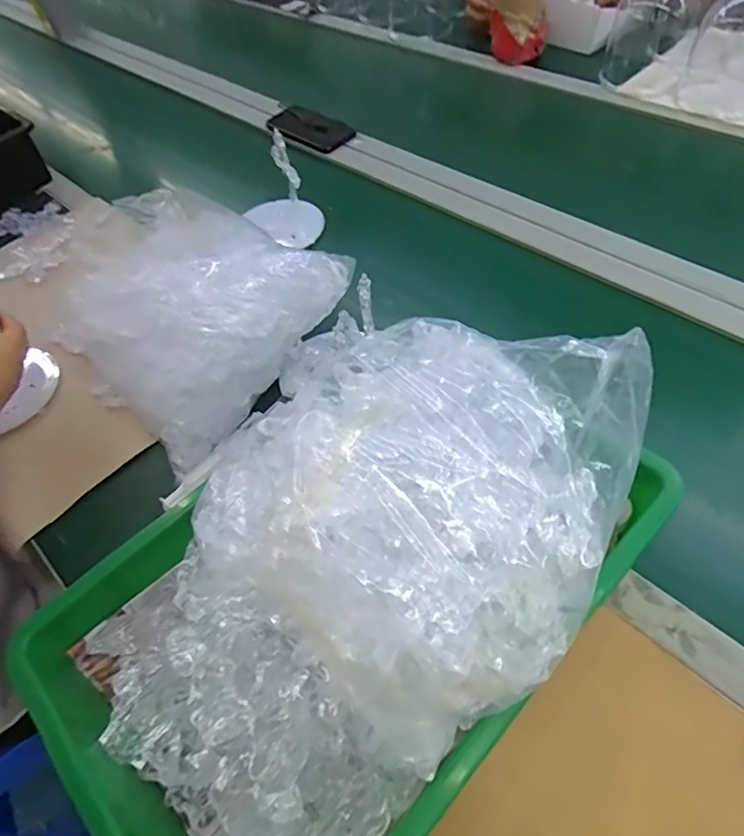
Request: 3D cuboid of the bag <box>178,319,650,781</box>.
[{"bbox_3d":[0.033,0.045,0.344,0.223,0.099,0.251,28,61,24],"label":"bag"}]

